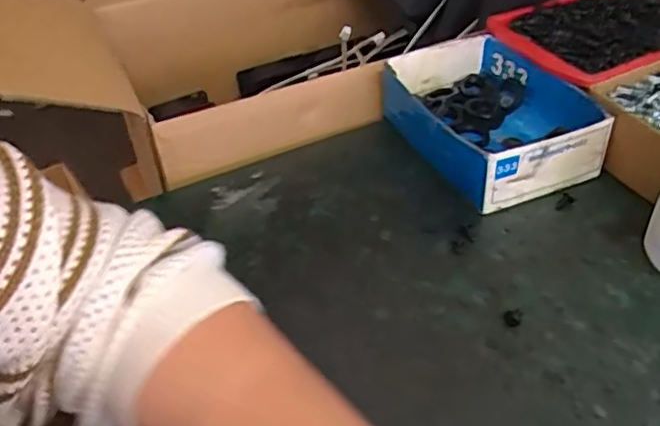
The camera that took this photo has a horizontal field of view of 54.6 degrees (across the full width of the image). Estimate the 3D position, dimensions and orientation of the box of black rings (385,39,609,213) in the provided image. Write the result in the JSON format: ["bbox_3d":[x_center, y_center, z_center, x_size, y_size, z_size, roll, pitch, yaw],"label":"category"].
[{"bbox_3d":[0.122,-0.075,0.504,0.110,0.057,0.157,-18,41,-16],"label":"box of black rings"}]

